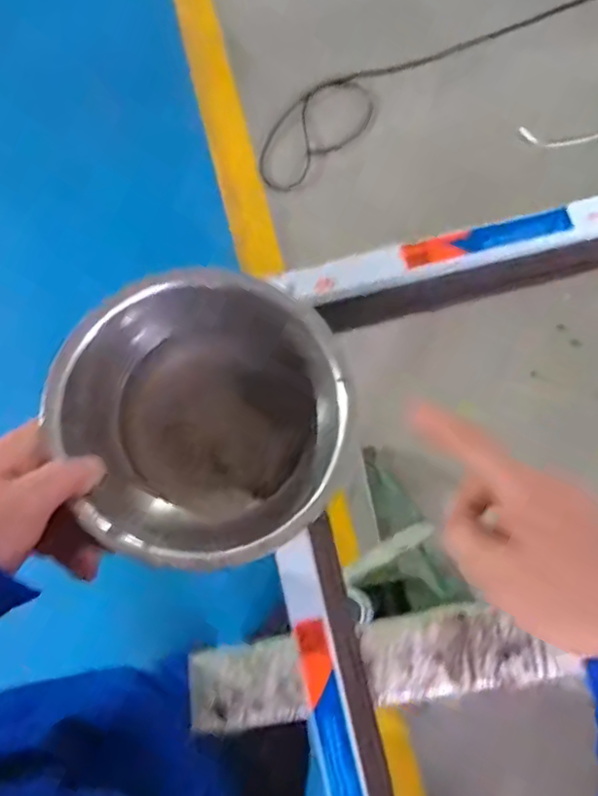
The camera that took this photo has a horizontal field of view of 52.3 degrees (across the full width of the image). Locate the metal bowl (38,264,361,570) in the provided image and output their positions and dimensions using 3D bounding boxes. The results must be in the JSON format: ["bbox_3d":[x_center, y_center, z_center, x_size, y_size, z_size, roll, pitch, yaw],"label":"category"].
[{"bbox_3d":[-0.069,0.021,0.434,0.195,0.084,0.182,0,77,1],"label":"metal bowl"}]

